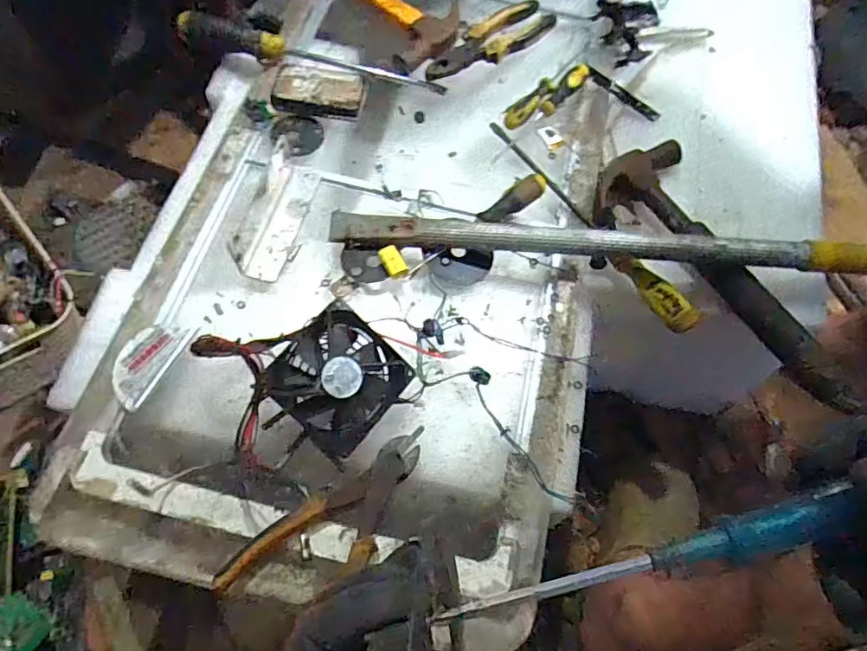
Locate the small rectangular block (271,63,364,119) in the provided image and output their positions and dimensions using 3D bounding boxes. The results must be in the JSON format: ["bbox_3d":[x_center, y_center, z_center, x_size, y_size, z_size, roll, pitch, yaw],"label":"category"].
[{"bbox_3d":[-0.124,-0.258,0.591,0.097,0.027,0.059,4,66,0],"label":"small rectangular block"}]

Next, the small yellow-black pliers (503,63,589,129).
[{"bbox_3d":[0.128,-0.258,0.607,0.036,0.024,0.120,41,71,14],"label":"small yellow-black pliers"}]

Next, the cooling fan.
[{"bbox_3d":[-0.076,0.043,0.438,0.095,0.029,0.094,47,74,-13],"label":"cooling fan"}]

